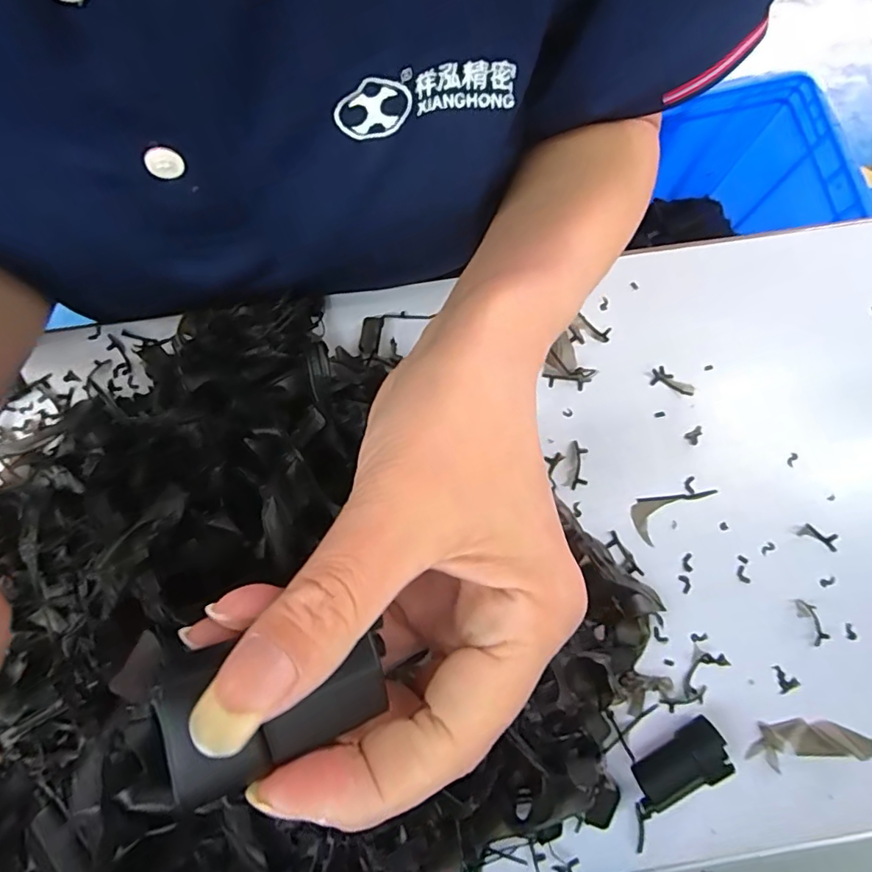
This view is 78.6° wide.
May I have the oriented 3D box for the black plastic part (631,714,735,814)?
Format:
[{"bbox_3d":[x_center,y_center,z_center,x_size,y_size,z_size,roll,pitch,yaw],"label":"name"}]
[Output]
[{"bbox_3d":[0.109,0.149,0.239,0.044,0.022,0.022,-33,81,-7],"label":"black plastic part"}]

